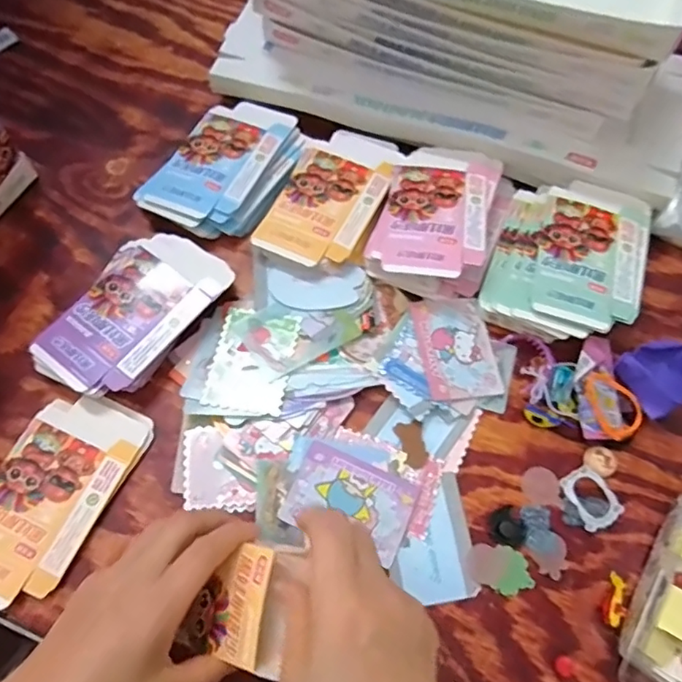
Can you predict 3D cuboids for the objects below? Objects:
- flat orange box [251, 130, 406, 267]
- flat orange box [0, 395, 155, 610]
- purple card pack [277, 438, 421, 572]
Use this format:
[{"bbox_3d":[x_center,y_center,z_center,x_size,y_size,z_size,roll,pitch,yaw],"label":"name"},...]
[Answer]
[{"bbox_3d":[-0.009,-0.132,0.513,0.085,0.011,0.153,24,68,9],"label":"flat orange box"},{"bbox_3d":[-0.214,0.112,0.417,0.085,0.009,0.153,26,68,10],"label":"flat orange box"},{"bbox_3d":[0.008,0.119,0.419,0.089,0.004,0.062,25,68,3],"label":"purple card pack"}]

